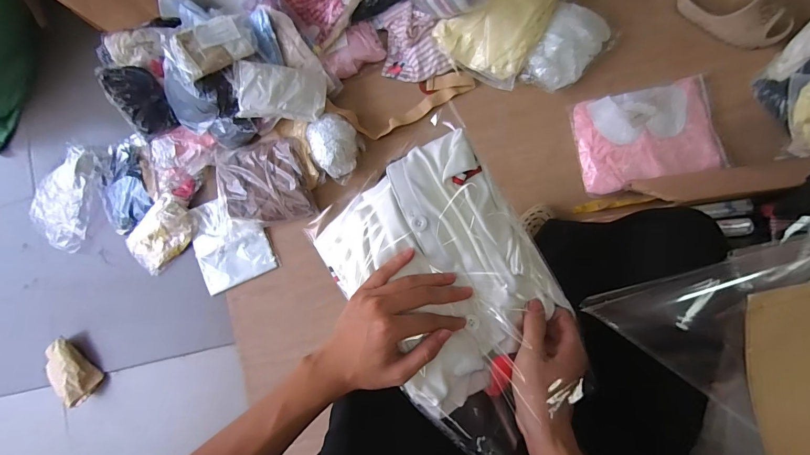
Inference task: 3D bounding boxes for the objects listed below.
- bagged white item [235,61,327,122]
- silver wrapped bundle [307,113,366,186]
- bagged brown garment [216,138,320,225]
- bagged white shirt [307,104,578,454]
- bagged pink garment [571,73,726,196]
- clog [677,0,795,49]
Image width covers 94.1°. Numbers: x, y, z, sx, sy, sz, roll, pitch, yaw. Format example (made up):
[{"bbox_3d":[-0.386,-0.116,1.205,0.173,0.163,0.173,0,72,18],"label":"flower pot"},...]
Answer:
[{"bbox_3d":[-0.321,-0.354,0.991,0.221,0.029,0.136,-1,91,-15],"label":"bagged white item"},{"bbox_3d":[-0.189,-0.222,1.022,0.168,0.071,0.141,42,93,10],"label":"silver wrapped bundle"},{"bbox_3d":[-0.398,-0.130,1.039,0.282,0.054,0.236,-10,84,8],"label":"bagged brown garment"},{"bbox_3d":[0.056,0.065,0.396,0.205,0.052,0.312,-38,81,4],"label":"bagged white shirt"},{"bbox_3d":[0.597,-0.228,0.927,0.322,0.064,0.235,-12,84,8],"label":"bagged pink garment"},{"bbox_3d":[0.779,-0.506,0.889,0.254,0.071,0.094,26,90,10],"label":"clog"}]

